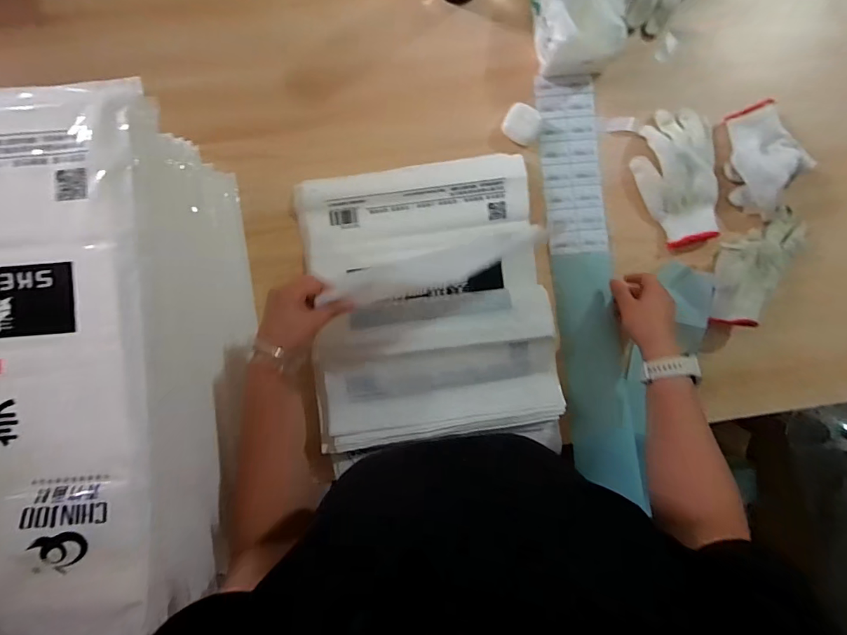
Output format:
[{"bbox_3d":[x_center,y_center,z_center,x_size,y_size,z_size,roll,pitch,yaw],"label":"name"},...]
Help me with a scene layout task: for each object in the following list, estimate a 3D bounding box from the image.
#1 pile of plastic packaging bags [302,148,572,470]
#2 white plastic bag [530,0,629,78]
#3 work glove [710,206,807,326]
[{"bbox_3d":[0.008,-0.023,0.568,0.297,0.040,0.354,-6,89,-1],"label":"pile of plastic packaging bags"},{"bbox_3d":[0.200,-0.435,0.582,0.104,0.076,0.198,-4,89,-1],"label":"white plastic bag"},{"bbox_3d":[0.442,-0.075,0.597,0.094,0.044,0.188,34,88,0],"label":"work glove"}]

